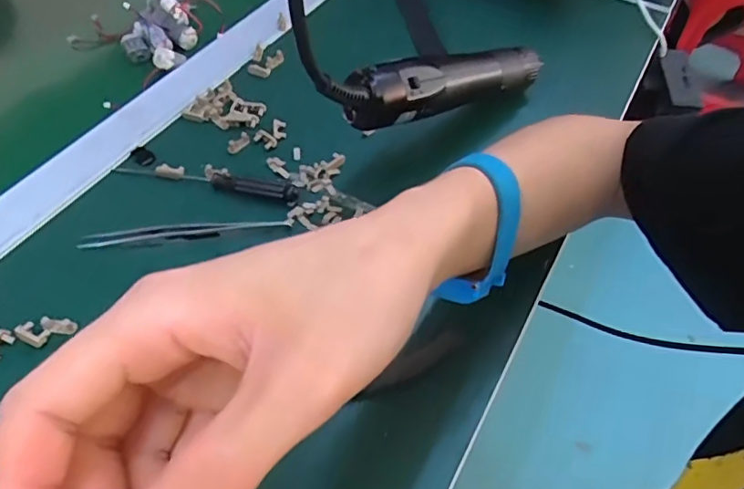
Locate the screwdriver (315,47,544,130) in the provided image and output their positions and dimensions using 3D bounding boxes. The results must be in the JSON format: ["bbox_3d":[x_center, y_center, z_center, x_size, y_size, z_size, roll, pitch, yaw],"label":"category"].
[{"bbox_3d":[0.049,-0.112,0.377,0.030,0.036,0.240,40,43,25],"label":"screwdriver"}]

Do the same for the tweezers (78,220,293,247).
[{"bbox_3d":[-0.118,-0.008,0.355,0.128,0.007,0.012,-5,53,-7],"label":"tweezers"}]

